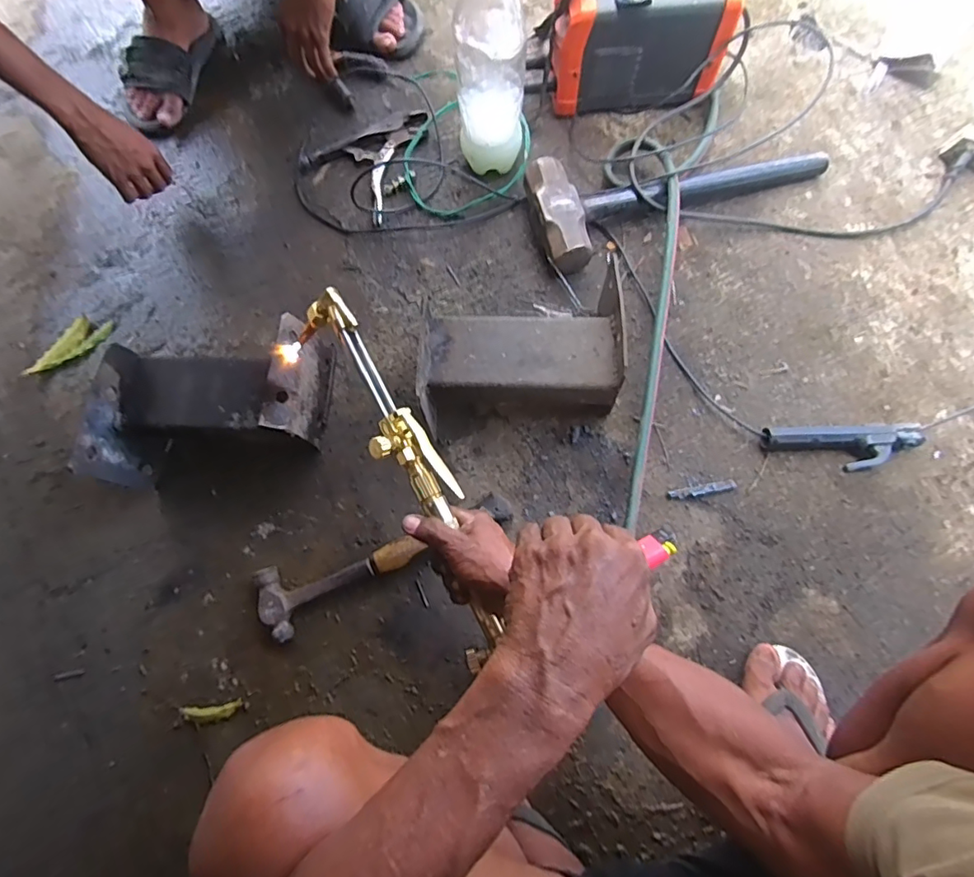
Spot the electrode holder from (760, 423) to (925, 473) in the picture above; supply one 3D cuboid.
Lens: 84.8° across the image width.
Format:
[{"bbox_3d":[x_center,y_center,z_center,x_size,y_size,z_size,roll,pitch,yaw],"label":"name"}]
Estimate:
[{"bbox_3d":[0.445,0.013,0.669,0.182,0.040,0.060,-2,74,2],"label":"electrode holder"}]

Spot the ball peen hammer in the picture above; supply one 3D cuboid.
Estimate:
[{"bbox_3d":[-0.133,0.139,0.677,0.330,0.034,0.087,-27,75,-6],"label":"ball peen hammer"}]

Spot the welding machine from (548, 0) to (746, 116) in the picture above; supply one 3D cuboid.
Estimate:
[{"bbox_3d":[0.222,-0.612,0.803,0.260,0.184,0.117,-3,74,1],"label":"welding machine"}]

